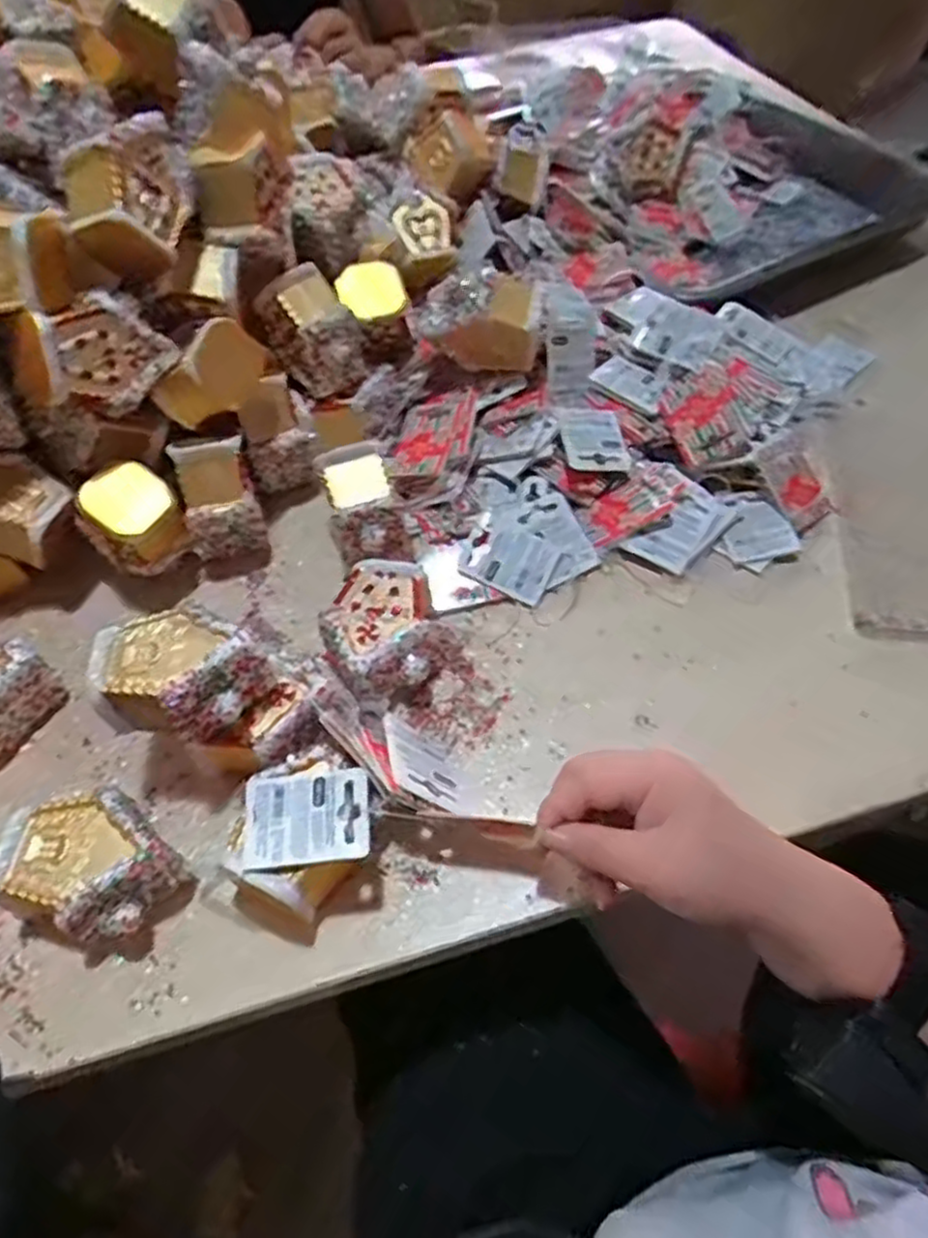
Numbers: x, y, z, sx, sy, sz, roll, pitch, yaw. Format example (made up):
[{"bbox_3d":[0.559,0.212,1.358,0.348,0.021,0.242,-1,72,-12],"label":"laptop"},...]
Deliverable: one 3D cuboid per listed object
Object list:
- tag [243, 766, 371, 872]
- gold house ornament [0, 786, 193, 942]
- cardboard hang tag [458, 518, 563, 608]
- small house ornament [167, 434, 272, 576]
[{"bbox_3d":[-0.076,0.095,0.354,0.059,0.005,0.047,-7,54,-1],"label":"tag"},{"bbox_3d":[-0.186,0.126,0.371,0.082,0.045,0.068,30,62,23],"label":"gold house ornament"},{"bbox_3d":[0.030,-0.039,0.485,0.058,0.009,0.047,26,76,7],"label":"cardboard hang tag"},{"bbox_3d":[-0.168,-0.080,0.500,0.055,0.083,0.056,-17,55,-8],"label":"small house ornament"}]

